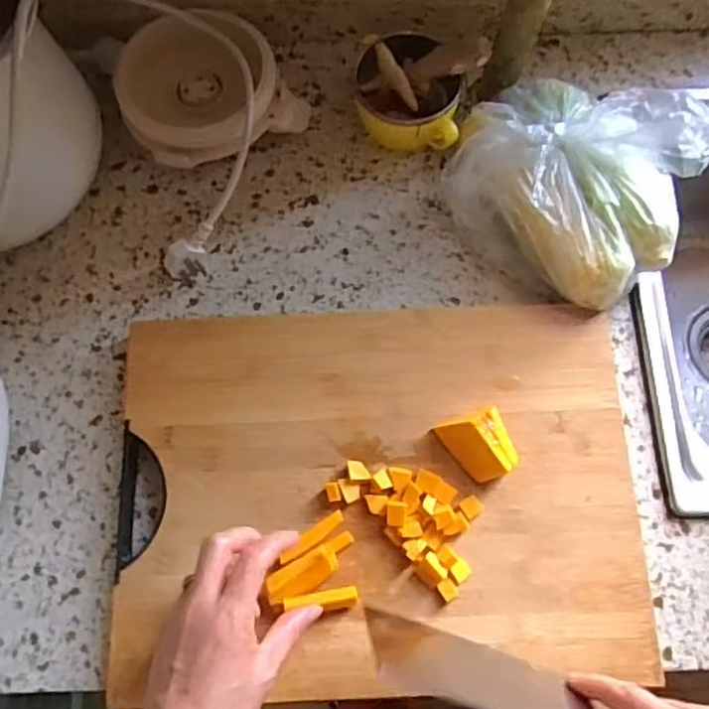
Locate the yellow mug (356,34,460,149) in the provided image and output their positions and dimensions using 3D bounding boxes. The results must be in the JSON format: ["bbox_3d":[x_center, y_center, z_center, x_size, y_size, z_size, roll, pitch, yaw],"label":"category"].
[{"bbox_3d":[0.048,-0.236,0.598,0.094,0.055,0.095,6,74,2],"label":"yellow mug"}]

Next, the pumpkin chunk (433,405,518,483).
[{"bbox_3d":[0.095,0.071,0.495,0.046,0.025,0.051,-19,74,-6],"label":"pumpkin chunk"}]

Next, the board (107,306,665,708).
[{"bbox_3d":[0.018,0.102,0.501,0.394,0.028,0.288,-2,73,0],"label":"board"}]

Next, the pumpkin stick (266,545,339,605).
[{"bbox_3d":[-0.037,0.158,0.466,0.055,0.012,0.023,-26,75,-20],"label":"pumpkin stick"}]

